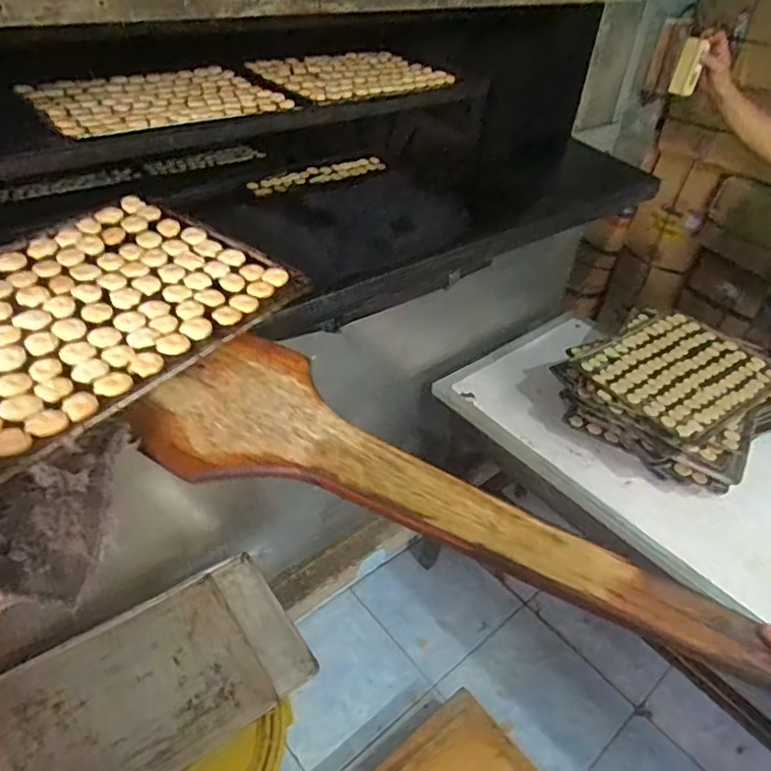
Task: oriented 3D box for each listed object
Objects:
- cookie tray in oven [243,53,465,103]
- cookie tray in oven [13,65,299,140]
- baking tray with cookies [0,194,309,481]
[{"bbox_3d":[-0.067,-0.728,1.364,0.439,0.018,0.291,-29,51,-35],"label":"cookie tray in oven"},{"bbox_3d":[-0.432,-0.557,1.123,0.435,0.012,0.319,-24,49,-32],"label":"cookie tray in oven"},{"bbox_3d":[-0.347,-0.091,0.656,0.327,0.024,0.441,25,43,21],"label":"baking tray with cookies"}]

